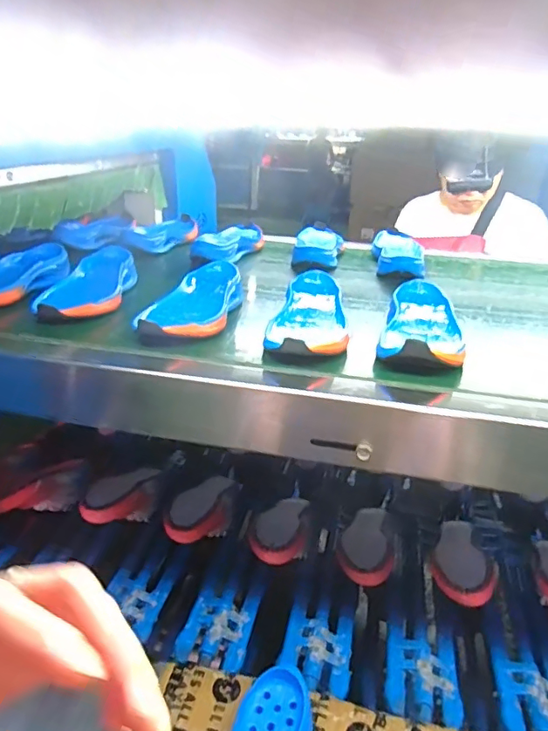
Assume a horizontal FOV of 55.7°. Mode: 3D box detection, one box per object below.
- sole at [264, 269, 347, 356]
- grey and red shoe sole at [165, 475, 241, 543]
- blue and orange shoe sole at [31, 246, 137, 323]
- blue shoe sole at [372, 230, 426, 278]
[{"bbox_3d":[0.041,-0.063,0.640,0.094,0.047,0.228,1,24,6],"label":"sole"},{"bbox_3d":[-0.111,0.244,0.847,0.076,0.076,0.208,10,10,17],"label":"grey and red shoe sole"},{"bbox_3d":[-0.258,-0.114,0.736,0.099,0.046,0.232,2,33,-4],"label":"blue and orange shoe sole"},{"bbox_3d":[0.230,-0.201,0.953,0.092,0.044,0.210,1,24,6],"label":"blue shoe sole"}]

